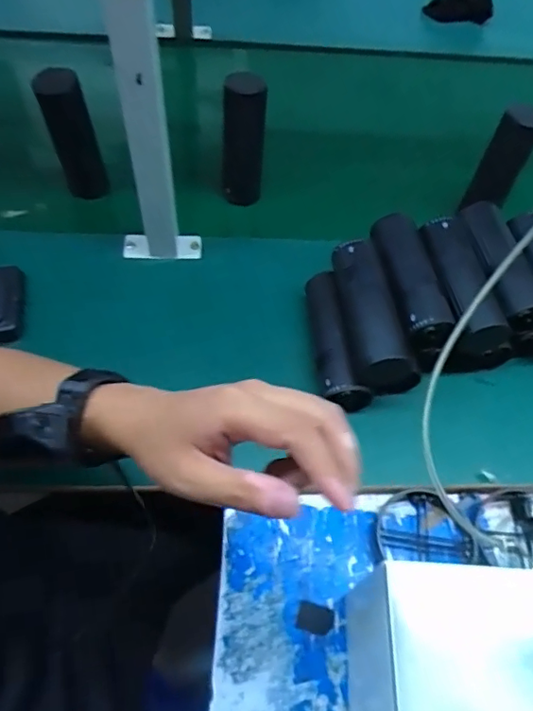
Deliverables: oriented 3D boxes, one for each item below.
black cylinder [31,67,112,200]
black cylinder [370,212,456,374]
[{"bbox_3d":[-0.240,-0.267,0.667,0.056,0.168,0.044,-16,61,-14],"label":"black cylinder"},{"bbox_3d":[0.157,-0.081,0.586,0.057,0.049,0.173,-7,59,-9],"label":"black cylinder"}]

